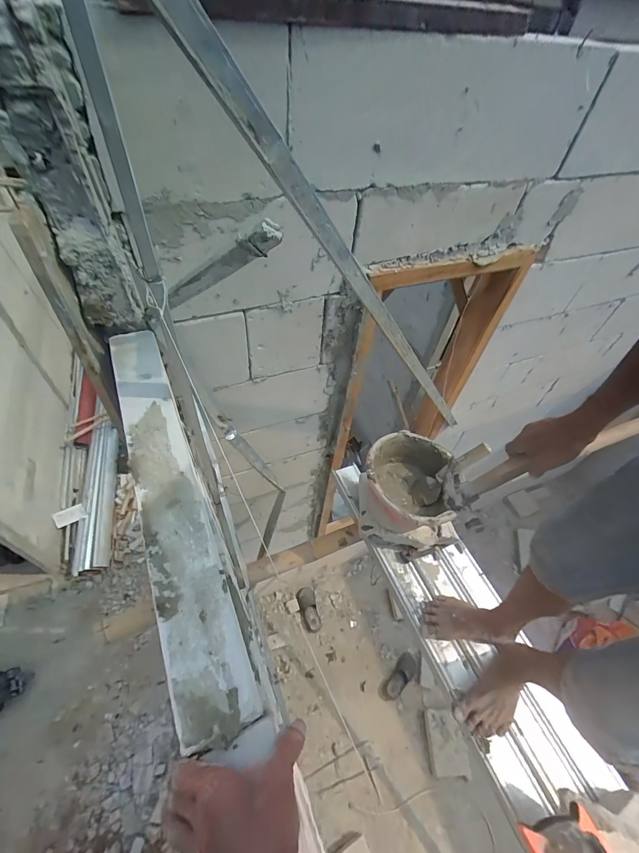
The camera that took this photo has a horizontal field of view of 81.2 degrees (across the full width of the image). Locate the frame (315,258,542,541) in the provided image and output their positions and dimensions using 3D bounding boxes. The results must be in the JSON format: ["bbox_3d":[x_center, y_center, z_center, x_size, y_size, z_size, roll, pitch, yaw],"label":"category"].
[{"bbox_3d":[0.259,0.034,1.447,0.489,1.432,0.095,-18,56,-19],"label":"frame"}]

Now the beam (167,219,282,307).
[{"bbox_3d":[-0.145,-0.208,0.508,0.276,0.025,0.026,-4,38,45],"label":"beam"}]

